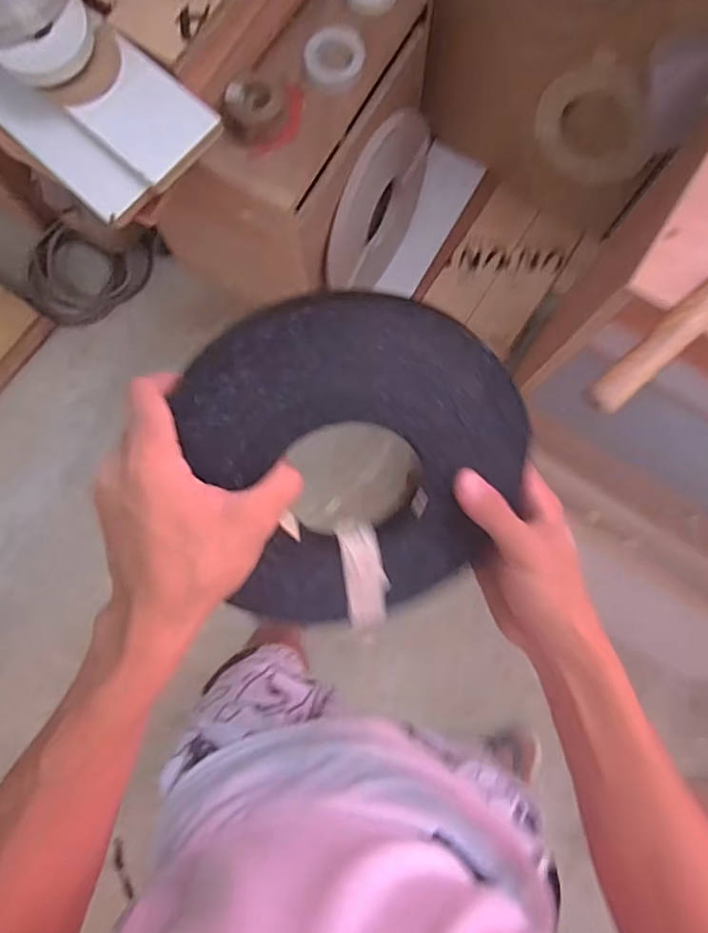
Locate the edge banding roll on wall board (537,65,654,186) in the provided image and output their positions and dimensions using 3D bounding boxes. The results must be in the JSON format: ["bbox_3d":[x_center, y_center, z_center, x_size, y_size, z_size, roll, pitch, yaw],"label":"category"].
[{"bbox_3d":[0.493,-0.695,1.227,0.246,0.280,0.029,36,84,5],"label":"edge banding roll on wall board"}]

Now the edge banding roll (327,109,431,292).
[{"bbox_3d":[0.065,-0.564,1.286,0.024,0.400,0.369,27,117,17],"label":"edge banding roll"}]

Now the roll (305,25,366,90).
[{"bbox_3d":[-0.030,-0.656,0.948,0.092,0.017,0.105,4,82,1],"label":"roll"}]

